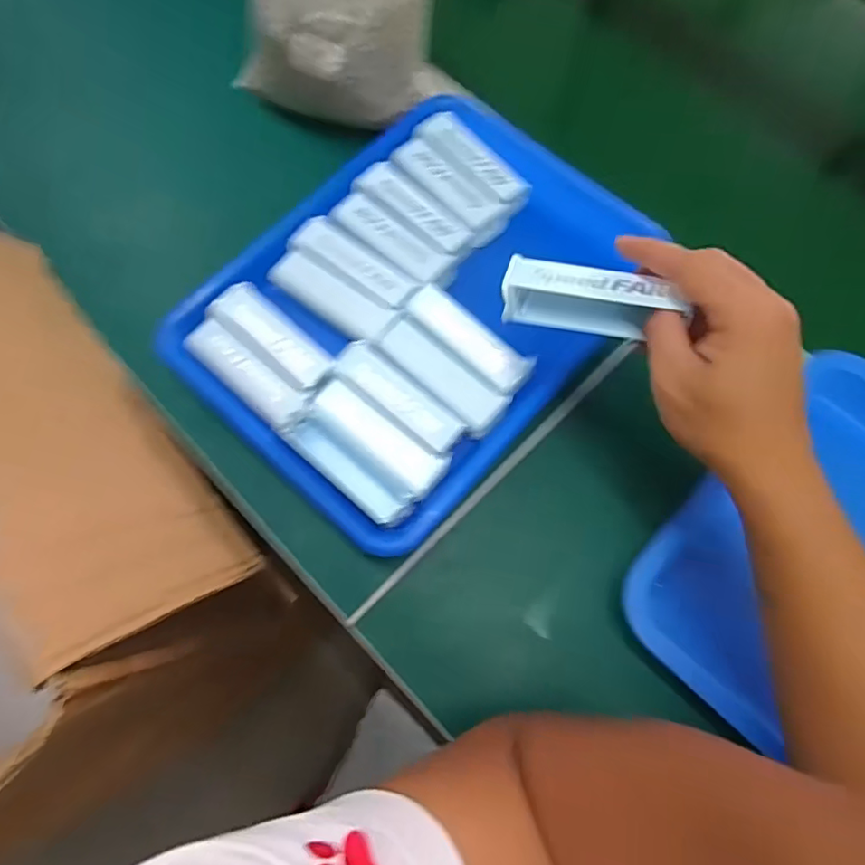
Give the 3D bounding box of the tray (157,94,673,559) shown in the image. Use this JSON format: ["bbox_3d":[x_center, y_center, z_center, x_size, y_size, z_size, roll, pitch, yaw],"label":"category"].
[{"bbox_3d":[-0.003,-0.104,0.442,0.254,0.049,0.348,41,72,13],"label":"tray"}]

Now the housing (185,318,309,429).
[{"bbox_3d":[-0.134,-0.042,0.402,0.105,0.015,0.031,38,74,11],"label":"housing"}]

